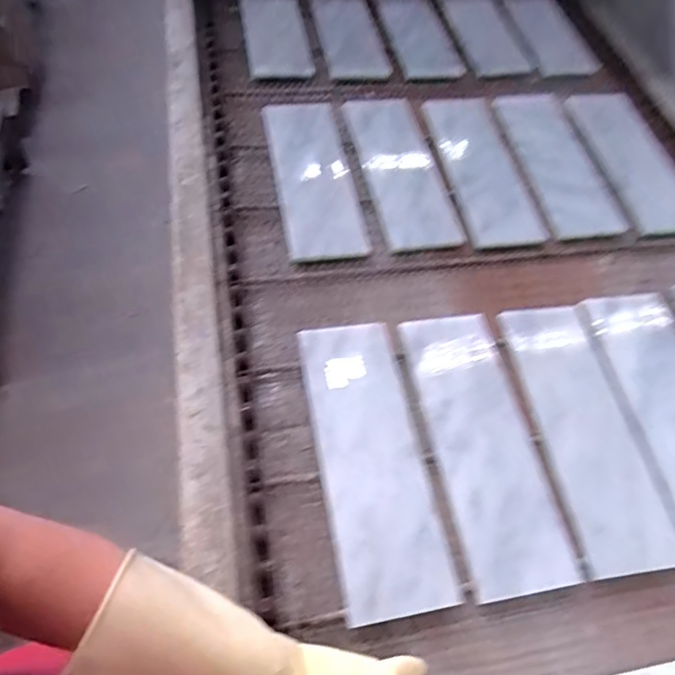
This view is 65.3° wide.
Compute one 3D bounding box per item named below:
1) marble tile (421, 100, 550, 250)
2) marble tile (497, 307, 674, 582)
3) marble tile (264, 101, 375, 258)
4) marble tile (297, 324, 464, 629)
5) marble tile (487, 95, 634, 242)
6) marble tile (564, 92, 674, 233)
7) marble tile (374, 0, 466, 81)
[{"bbox_3d":[0.215,-0.268,0.796,0.116,0.020,0.310,-6,59,-8],"label":"marble tile"},{"bbox_3d":[0.275,0.096,0.592,0.113,0.011,0.306,-5,59,-8],"label":"marble tile"},{"bbox_3d":[-0.037,-0.247,0.741,0.108,0.017,0.311,-7,59,-9],"label":"marble tile"},{"bbox_3d":[0.034,0.115,0.544,0.106,0.018,0.304,-7,58,-9],"label":"marble tile"},{"bbox_3d":[0.341,-0.281,0.830,0.121,0.014,0.304,-5,59,-8],"label":"marble tile"},{"bbox_3d":[0.473,-0.295,0.850,0.135,0.013,0.311,-6,59,-8],"label":"marble tile"},{"bbox_3d":[0.144,-0.592,1.002,0.122,0.013,0.348,-3,53,-7],"label":"marble tile"}]

